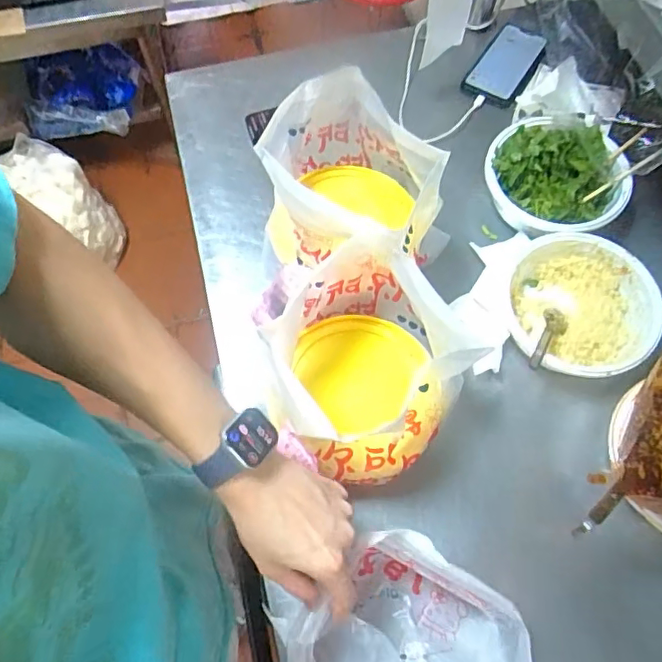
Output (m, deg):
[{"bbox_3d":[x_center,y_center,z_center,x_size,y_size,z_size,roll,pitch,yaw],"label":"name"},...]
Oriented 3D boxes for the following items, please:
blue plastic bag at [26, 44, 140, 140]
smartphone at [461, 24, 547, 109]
[{"bbox_3d":[-0.684,-0.655,1.568,0.293,0.204,0.165,-1,65,-1],"label":"blue plastic bag"},{"bbox_3d":[0.258,-0.392,0.830,0.078,0.011,0.157,29,68,13],"label":"smartphone"}]

